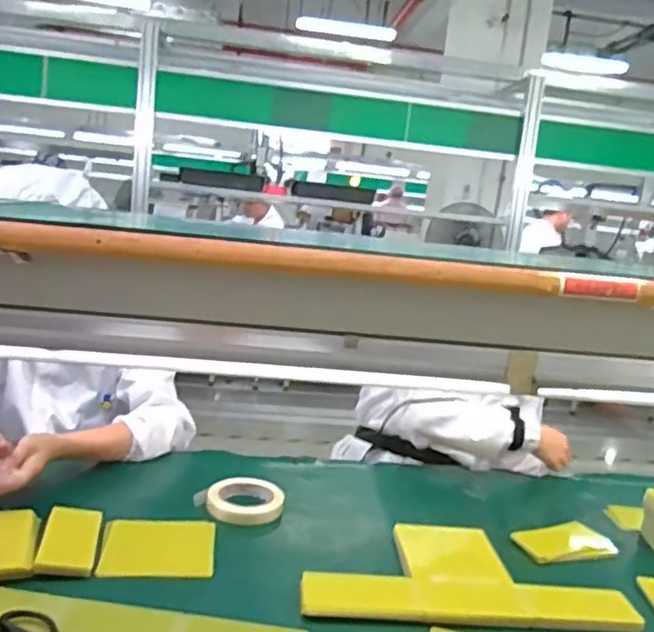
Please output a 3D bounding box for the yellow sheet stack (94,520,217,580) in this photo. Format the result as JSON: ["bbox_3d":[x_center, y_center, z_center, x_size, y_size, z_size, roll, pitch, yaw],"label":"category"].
[{"bbox_3d":[-0.223,0.307,0.886,0.144,0.013,0.130,5,10,-8],"label":"yellow sheet stack"}]

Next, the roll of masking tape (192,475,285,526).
[{"bbox_3d":[-0.131,0.282,1.019,0.110,0.031,0.106,6,9,-1],"label":"roll of masking tape"}]

